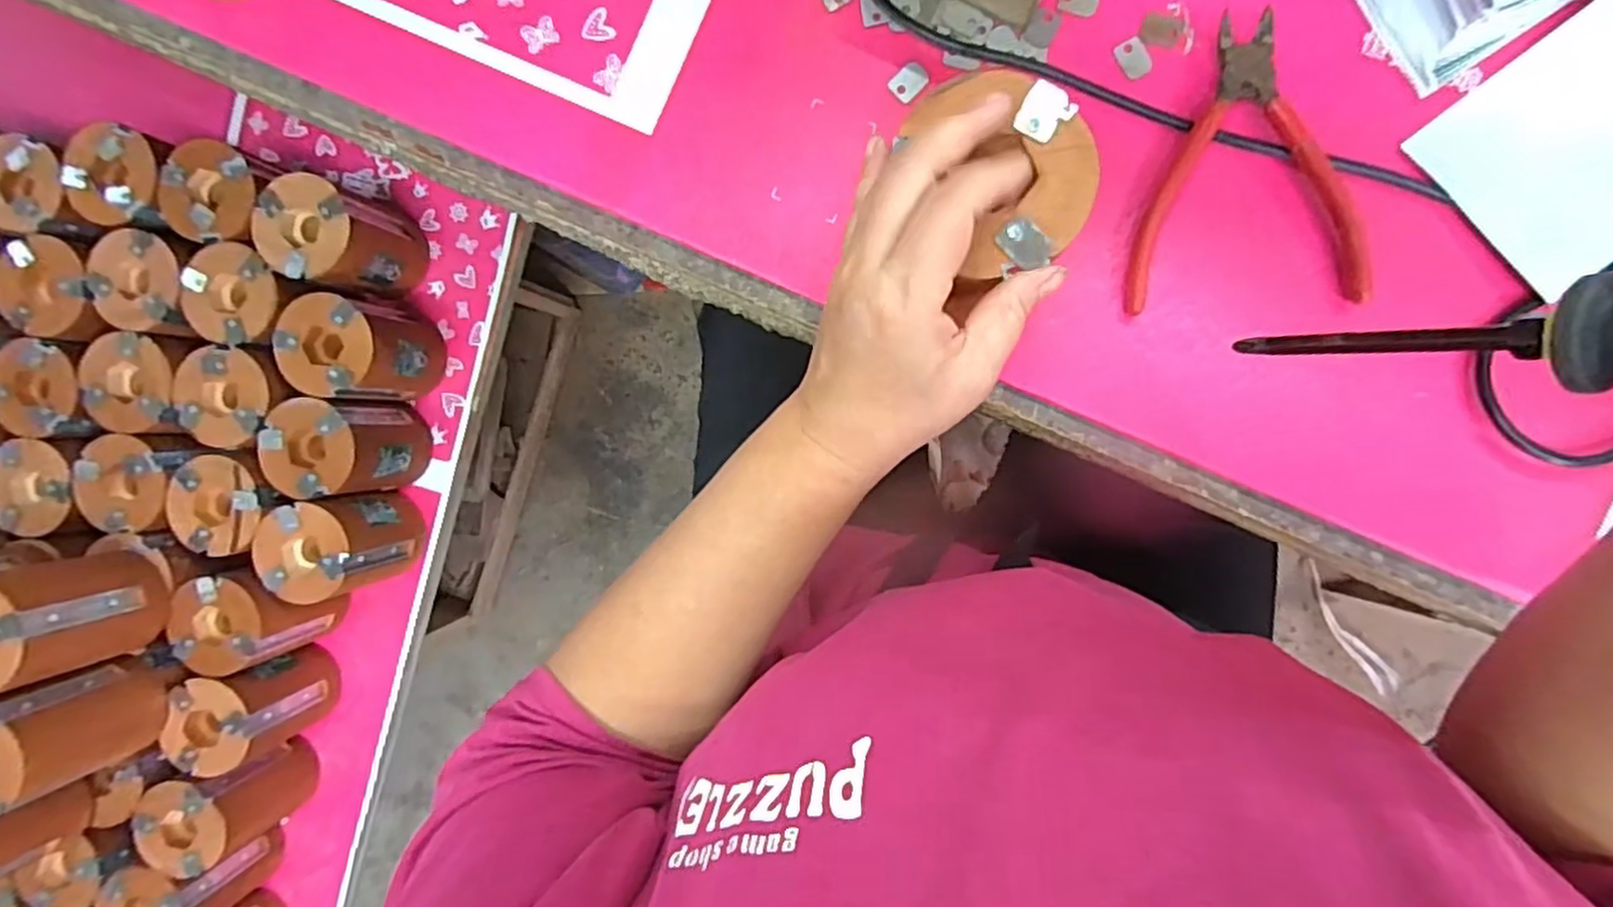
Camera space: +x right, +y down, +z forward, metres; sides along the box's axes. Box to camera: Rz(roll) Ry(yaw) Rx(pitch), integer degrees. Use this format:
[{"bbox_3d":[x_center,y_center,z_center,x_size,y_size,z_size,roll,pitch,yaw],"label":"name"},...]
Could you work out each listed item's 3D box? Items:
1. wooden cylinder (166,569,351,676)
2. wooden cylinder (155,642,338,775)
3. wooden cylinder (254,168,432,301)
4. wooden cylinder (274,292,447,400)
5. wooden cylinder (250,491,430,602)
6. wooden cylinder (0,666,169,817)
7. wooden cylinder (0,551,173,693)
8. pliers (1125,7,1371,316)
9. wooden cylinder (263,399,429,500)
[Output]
[{"bbox_3d":[-0.454,0.133,0.590,0.090,0.086,0.078,-11,90,4],"label":"wooden cylinder"},{"bbox_3d":[-0.468,0.216,0.597,0.079,0.093,0.078,-16,90,4],"label":"wooden cylinder"},{"bbox_3d":[-0.378,-0.176,0.580,0.077,0.105,0.080,0,91,4],"label":"wooden cylinder"},{"bbox_3d":[-0.363,-0.087,0.580,0.073,0.102,0.082,16,92,4],"label":"wooden cylinder"},{"bbox_3d":[-0.386,0.076,0.586,0.078,0.099,0.077,-12,90,4],"label":"wooden cylinder"},{"bbox_3d":[-0.543,0.203,0.507,0.087,0.104,0.075,-24,89,4],"label":"wooden cylinder"},{"bbox_3d":[-0.541,0.118,0.505,0.082,0.104,0.081,-14,90,4],"label":"wooden cylinder"},{"bbox_3d":[0.214,-0.141,0.345,0.111,0.018,0.136,-2,91,4],"label":"pliers"},{"bbox_3d":[-0.381,-0.005,0.585,0.077,0.098,0.077,-3,91,4],"label":"wooden cylinder"}]

